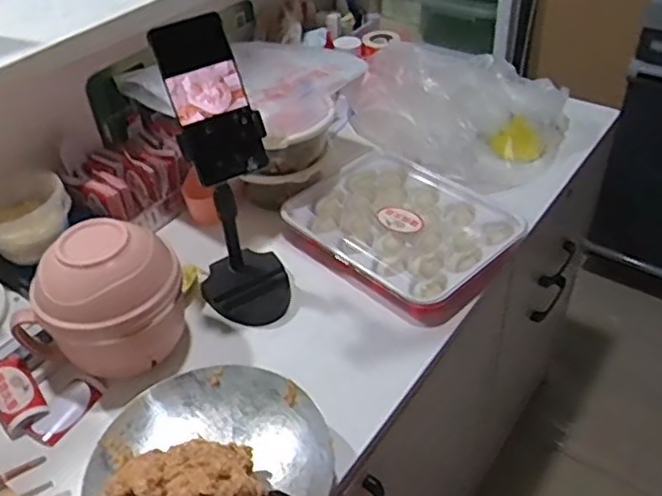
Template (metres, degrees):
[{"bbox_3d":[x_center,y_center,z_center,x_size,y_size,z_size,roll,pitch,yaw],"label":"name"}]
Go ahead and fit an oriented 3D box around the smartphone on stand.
[{"bbox_3d":[-0.114,-0.064,0.717,0.102,0.325,0.107,-9,41,-6],"label":"smartphone on stand"}]

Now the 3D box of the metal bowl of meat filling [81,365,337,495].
[{"bbox_3d":[-0.112,0.193,0.588,0.215,0.058,0.219,-2,41,2],"label":"metal bowl of meat filling"}]

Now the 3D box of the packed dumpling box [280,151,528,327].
[{"bbox_3d":[0.093,-0.032,0.889,0.299,0.034,0.231,29,50,32],"label":"packed dumpling box"}]

